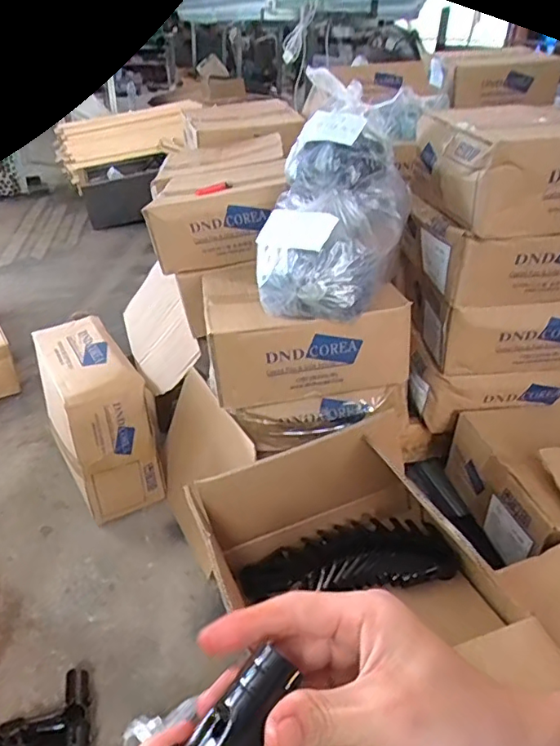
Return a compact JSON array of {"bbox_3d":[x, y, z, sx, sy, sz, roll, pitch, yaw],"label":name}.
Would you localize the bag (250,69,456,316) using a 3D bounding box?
[{"bbox_3d":[0.099,-0.295,0.930,0.215,0.123,0.448,8,71,12],"label":"bag"}]

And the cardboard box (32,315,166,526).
[{"bbox_3d":[-0.369,0.078,1.126,0.152,0.272,0.328,-16,35,-26],"label":"cardboard box"}]

